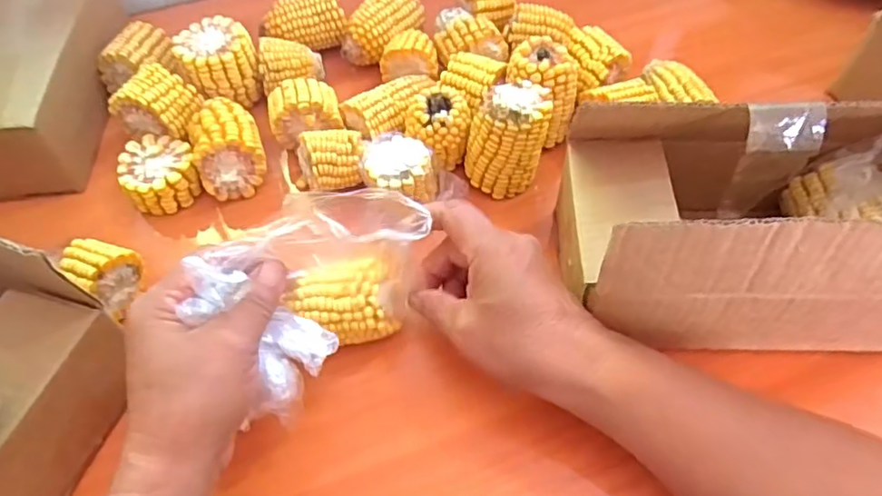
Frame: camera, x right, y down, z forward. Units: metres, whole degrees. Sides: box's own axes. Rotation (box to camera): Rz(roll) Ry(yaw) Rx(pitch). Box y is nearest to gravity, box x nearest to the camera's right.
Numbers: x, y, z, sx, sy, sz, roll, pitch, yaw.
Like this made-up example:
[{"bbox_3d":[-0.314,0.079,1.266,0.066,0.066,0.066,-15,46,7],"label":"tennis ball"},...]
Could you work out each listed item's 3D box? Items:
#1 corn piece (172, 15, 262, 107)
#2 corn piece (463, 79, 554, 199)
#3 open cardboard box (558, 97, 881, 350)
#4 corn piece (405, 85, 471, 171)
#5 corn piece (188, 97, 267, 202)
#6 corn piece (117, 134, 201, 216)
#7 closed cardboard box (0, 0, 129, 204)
[{"bbox_3d":[-0.178,-0.149,0.481,0.057,0.048,0.054,-21,58,-10],"label":"corn piece"},{"bbox_3d":[0.048,-0.080,0.425,0.054,0.069,0.054,-1,57,2],"label":"corn piece"},{"bbox_3d":[0.189,-0.019,0.341,0.214,0.106,0.116,-2,57,1],"label":"open cardboard box"},{"bbox_3d":[-0.002,-0.089,0.443,0.045,0.047,0.043,-4,57,0],"label":"corn piece"},{"bbox_3d":[-0.158,-0.076,0.442,0.050,0.045,0.065,-19,58,-10],"label":"corn piece"},{"bbox_3d":[-0.213,-0.057,0.454,0.052,0.031,0.054,-21,58,-11],"label":"corn piece"},{"bbox_3d":[-0.340,-0.146,0.483,0.122,0.070,0.217,-4,57,0],"label":"closed cardboard box"}]

